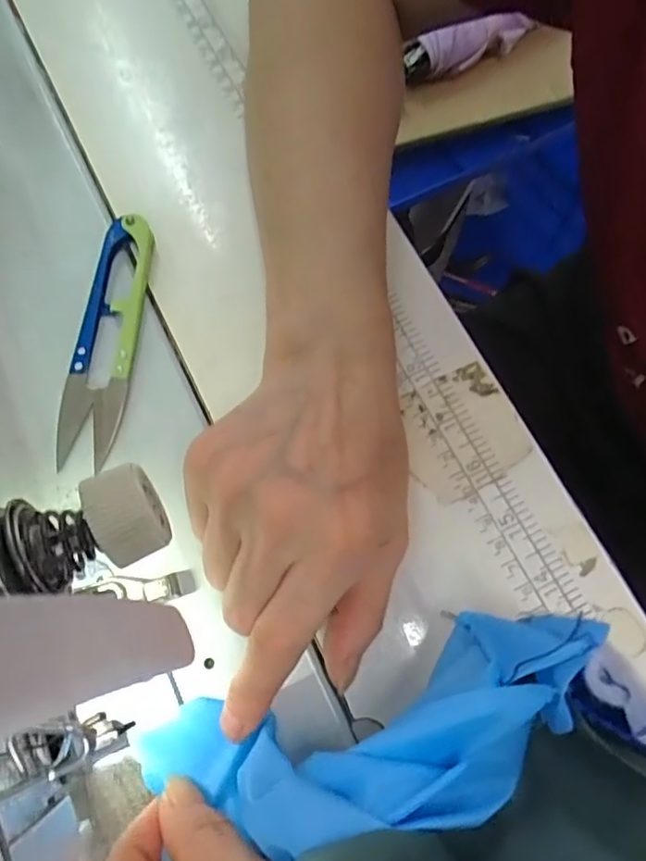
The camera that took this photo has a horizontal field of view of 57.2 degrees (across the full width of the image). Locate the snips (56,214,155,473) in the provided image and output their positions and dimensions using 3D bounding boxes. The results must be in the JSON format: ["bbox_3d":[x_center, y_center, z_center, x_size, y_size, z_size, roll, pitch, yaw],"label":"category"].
[{"bbox_3d":[-0.095,-0.041,0.257,0.026,0.009,0.111,6,72,1],"label":"snips"}]

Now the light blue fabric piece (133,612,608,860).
[{"bbox_3d":[0.008,0.097,0.177,0.155,0.040,0.048,-22,75,16],"label":"light blue fabric piece"}]

